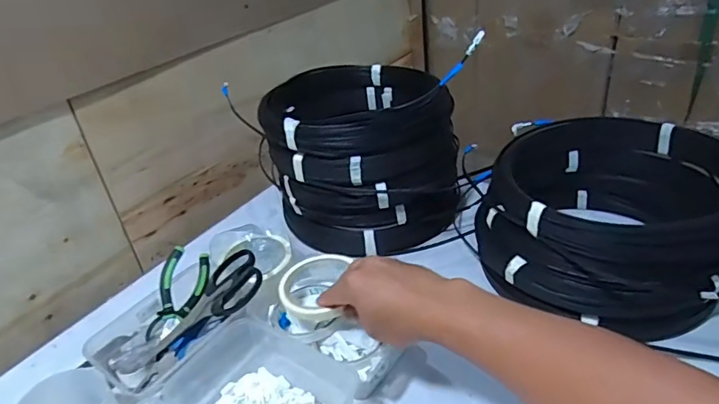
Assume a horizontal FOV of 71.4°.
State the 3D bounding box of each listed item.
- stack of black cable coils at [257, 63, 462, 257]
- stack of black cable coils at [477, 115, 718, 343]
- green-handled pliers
[{"bbox_3d":[0.008,-0.074,0.788,0.271,0.211,0.265,-3,32,7],"label":"stack of black cable coils"},{"bbox_3d":[0.308,0.014,0.626,0.273,0.129,0.271,16,39,32],"label":"stack of black cable coils"},{"bbox_3d":[-0.218,0.111,0.613,0.049,0.011,0.107,18,62,-16],"label":"green-handled pliers"}]

